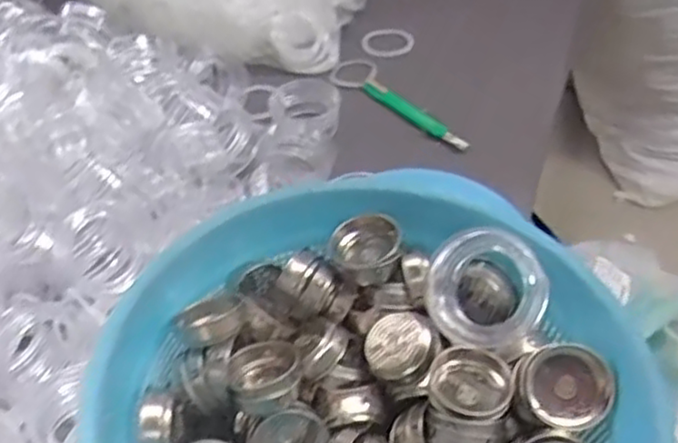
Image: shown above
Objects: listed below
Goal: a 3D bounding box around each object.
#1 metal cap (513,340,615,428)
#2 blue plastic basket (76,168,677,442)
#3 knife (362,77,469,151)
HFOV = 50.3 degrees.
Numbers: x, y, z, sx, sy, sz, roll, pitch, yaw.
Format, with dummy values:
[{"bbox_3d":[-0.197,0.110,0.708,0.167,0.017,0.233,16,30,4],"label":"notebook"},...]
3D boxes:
[{"bbox_3d":[0.124,0.091,0.396,0.050,0.013,0.045,-20,70,13],"label":"metal cap"},{"bbox_3d":[0.020,0.113,0.394,0.269,0.107,0.280,2,44,6],"label":"blue plastic basket"},{"bbox_3d":[0.074,-0.108,0.715,0.019,0.014,0.145,-29,49,-24],"label":"knife"}]

